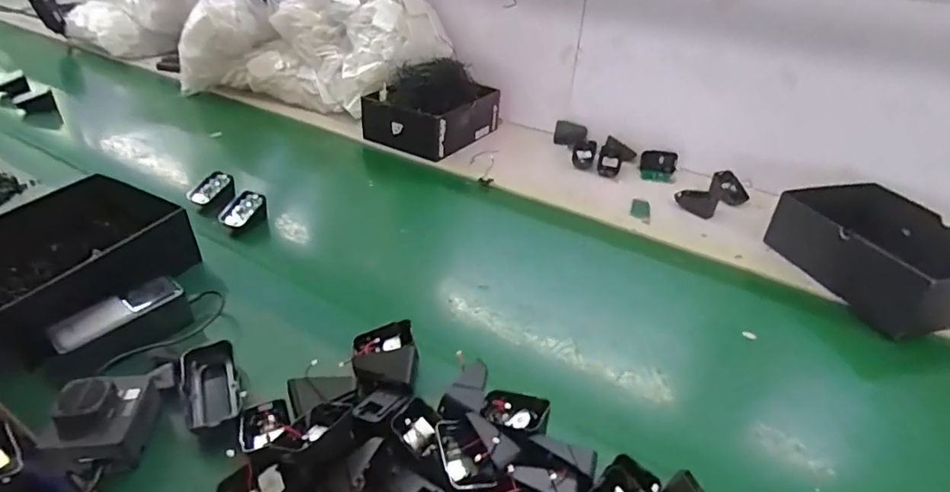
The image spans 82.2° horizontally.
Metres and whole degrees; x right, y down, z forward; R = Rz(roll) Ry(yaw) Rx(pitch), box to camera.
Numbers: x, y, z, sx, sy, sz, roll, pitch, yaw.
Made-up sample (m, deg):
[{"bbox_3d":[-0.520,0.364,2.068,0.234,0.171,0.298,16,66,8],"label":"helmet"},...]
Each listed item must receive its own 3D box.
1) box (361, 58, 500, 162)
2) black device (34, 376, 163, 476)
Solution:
[{"bbox_3d":[-0.089,-0.299,1.123,0.203,0.138,0.226,22,38,24],"label":"box"},{"bbox_3d":[-0.349,0.167,0.514,0.072,0.061,0.078,-1,34,-7],"label":"black device"}]

